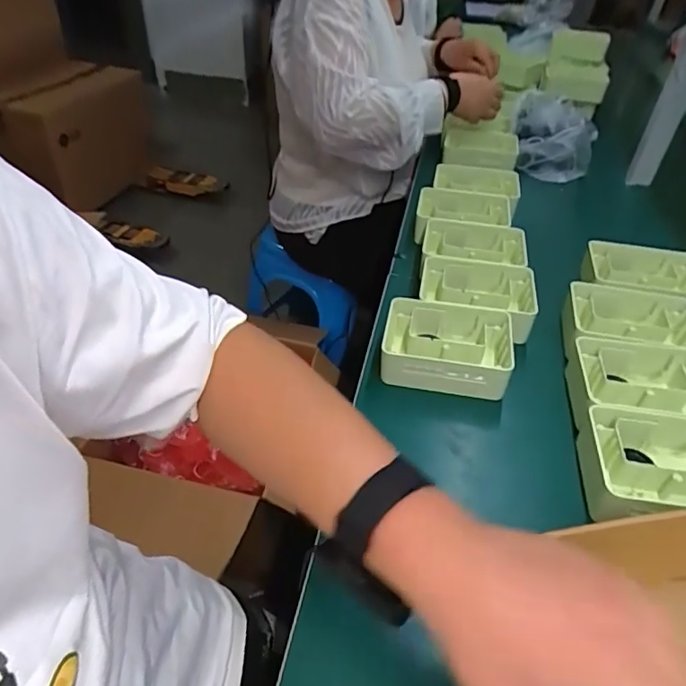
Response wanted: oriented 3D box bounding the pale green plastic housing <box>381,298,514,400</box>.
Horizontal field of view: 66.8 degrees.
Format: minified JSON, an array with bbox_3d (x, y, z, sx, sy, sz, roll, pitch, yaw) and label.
[{"bbox_3d":[0.120,0.008,0.603,0.147,0.051,0.114,8,41,5],"label":"pale green plastic housing"}]

